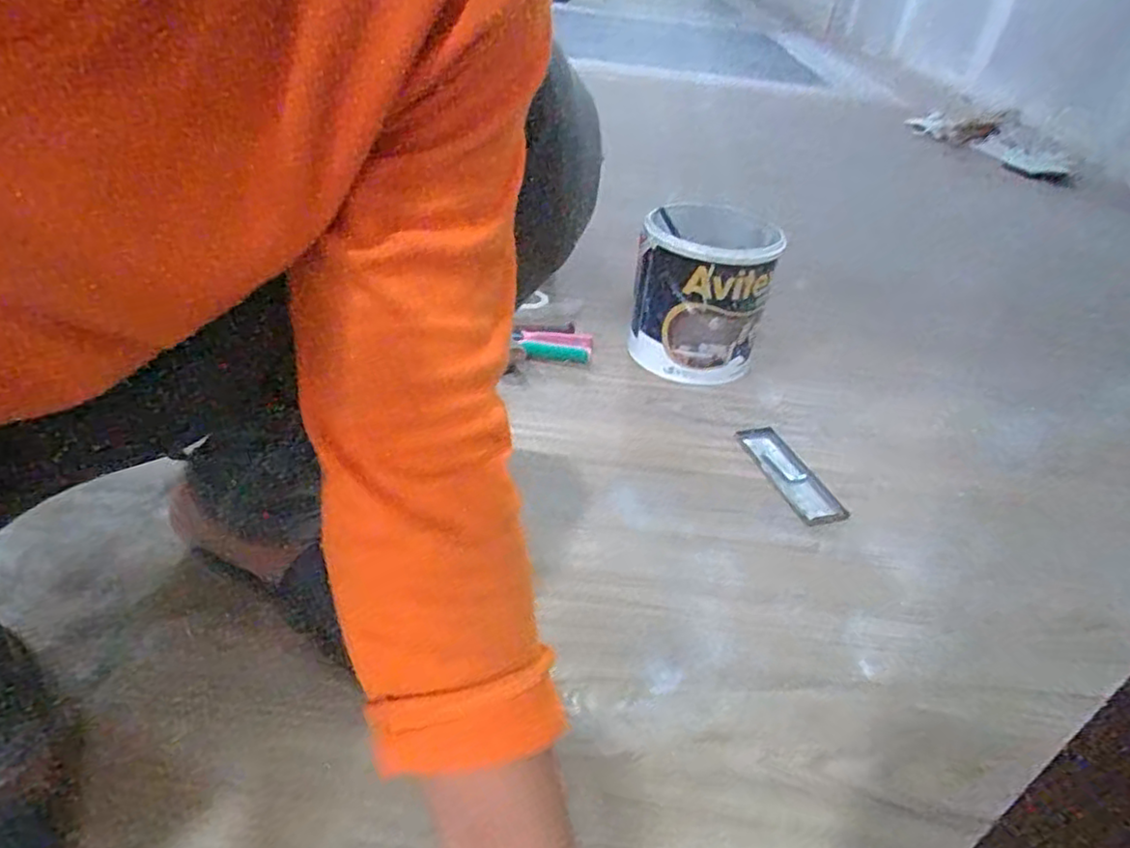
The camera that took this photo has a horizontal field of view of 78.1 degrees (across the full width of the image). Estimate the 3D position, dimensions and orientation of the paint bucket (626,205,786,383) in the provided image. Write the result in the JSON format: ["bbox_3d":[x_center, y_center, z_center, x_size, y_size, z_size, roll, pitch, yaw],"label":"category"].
[{"bbox_3d":[0.185,-0.177,0.956,0.169,0.204,0.191,14,35,10],"label":"paint bucket"}]

